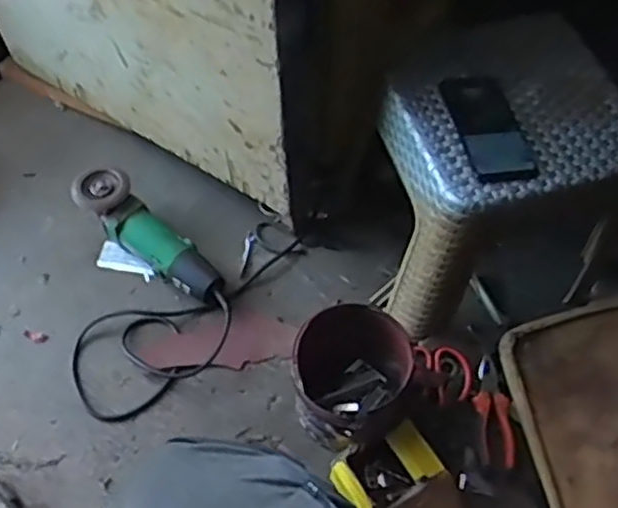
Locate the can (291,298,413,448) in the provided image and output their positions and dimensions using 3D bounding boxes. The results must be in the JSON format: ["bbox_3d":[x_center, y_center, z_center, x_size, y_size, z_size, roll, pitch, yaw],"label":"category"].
[{"bbox_3d":[0.054,0.156,0.911,0.154,0.173,0.163,1,57,-2],"label":"can"}]

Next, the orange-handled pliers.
[{"bbox_3d":[0.260,0.222,0.967,0.048,0.021,0.152,1,57,-2],"label":"orange-handled pliers"}]

